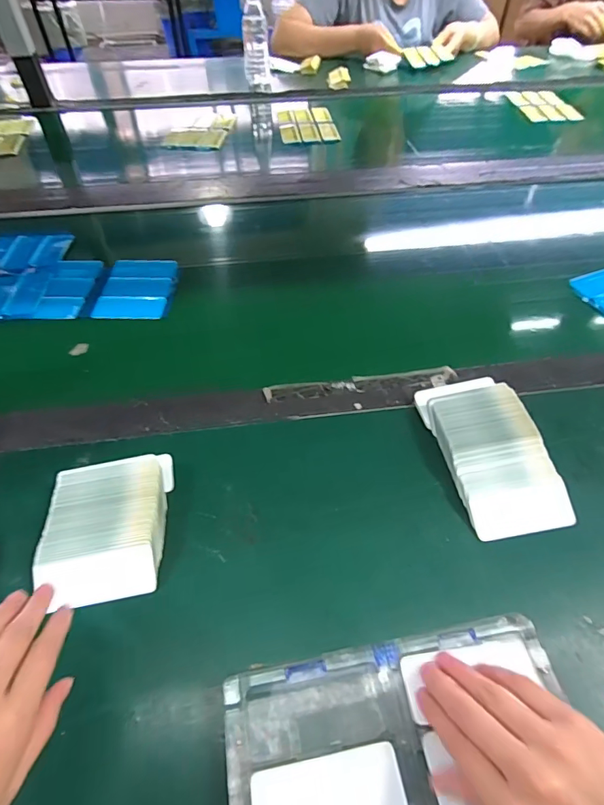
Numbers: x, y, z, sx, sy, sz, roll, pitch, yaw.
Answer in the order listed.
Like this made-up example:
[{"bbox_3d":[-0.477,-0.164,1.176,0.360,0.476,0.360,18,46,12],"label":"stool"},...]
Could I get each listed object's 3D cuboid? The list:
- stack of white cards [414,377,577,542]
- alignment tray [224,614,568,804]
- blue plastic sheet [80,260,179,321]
[{"bbox_3d":[0.166,0.041,0.386,0.087,0.028,0.150,-8,50,-6],"label":"stack of white cards"},{"bbox_3d":[0.062,0.215,0.249,0.203,0.018,0.137,-9,50,-7],"label":"alignment tray"},{"bbox_3d":[-0.215,-0.146,0.557,0.107,0.008,0.117,3,50,3],"label":"blue plastic sheet"}]

